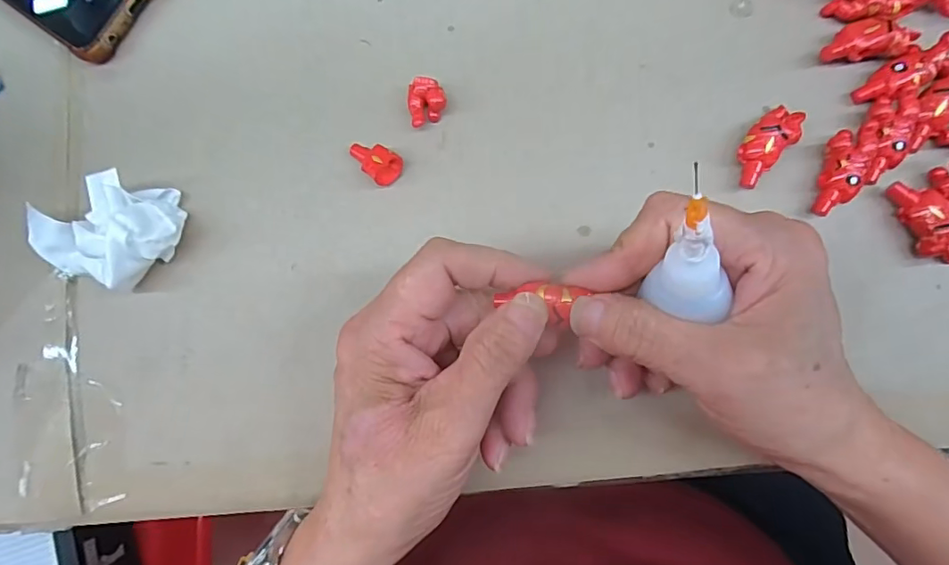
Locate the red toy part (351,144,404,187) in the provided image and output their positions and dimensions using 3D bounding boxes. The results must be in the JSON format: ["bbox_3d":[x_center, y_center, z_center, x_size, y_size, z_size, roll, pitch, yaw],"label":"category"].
[{"bbox_3d":[-0.049,-0.060,0.247,0.026,0.014,0.016,39,89,6],"label":"red toy part"}]

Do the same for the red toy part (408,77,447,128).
[{"bbox_3d":[-0.023,-0.088,0.250,0.018,0.012,0.021,-8,85,4],"label":"red toy part"}]

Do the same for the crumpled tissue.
[{"bbox_3d":[-0.175,-0.026,0.243,0.068,0.032,0.051,15,87,5],"label":"crumpled tissue"}]

